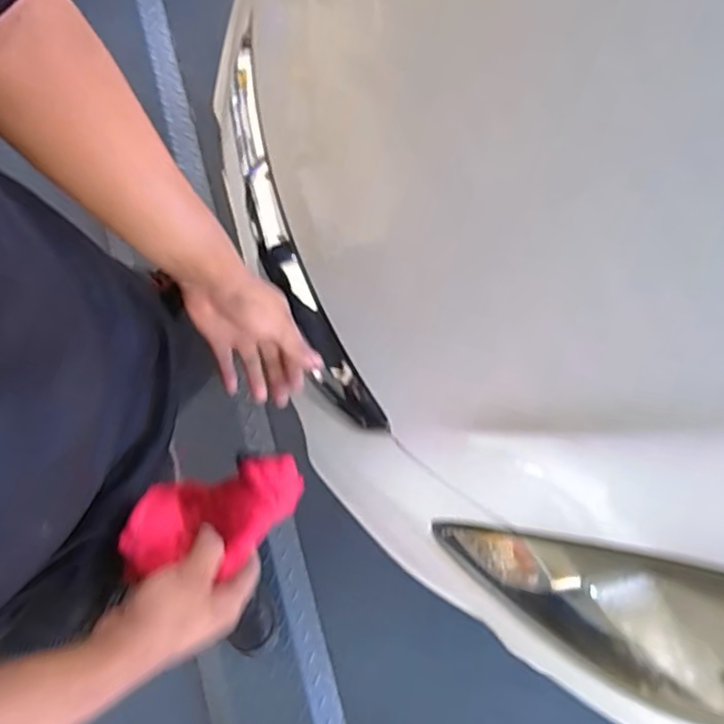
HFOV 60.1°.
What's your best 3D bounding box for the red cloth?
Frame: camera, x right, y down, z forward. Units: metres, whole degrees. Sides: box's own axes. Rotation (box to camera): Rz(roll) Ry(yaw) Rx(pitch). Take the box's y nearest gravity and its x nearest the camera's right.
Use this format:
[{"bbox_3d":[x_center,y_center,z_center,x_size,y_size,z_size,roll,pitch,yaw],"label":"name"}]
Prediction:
[{"bbox_3d":[-0.124,0.131,0.527,0.150,0.058,0.078,-16,78,-18],"label":"red cloth"}]

